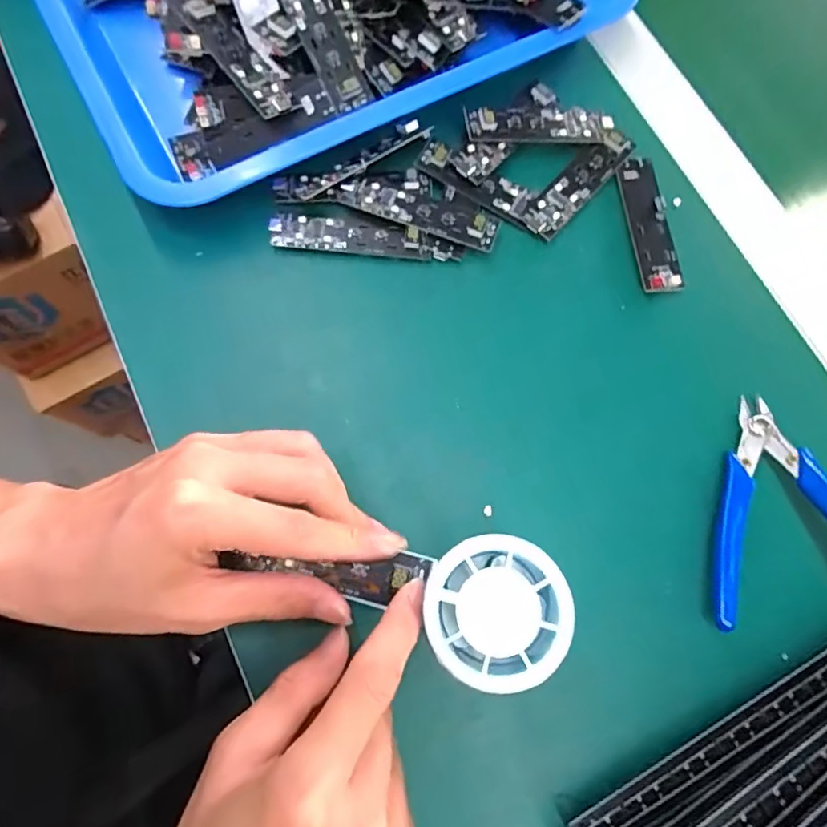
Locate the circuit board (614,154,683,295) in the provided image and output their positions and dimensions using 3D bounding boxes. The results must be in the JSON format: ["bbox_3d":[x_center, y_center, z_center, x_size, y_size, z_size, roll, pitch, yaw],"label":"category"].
[{"bbox_3d":[0.139,-0.112,0.319,0.022,0.006,0.088,-6,75,-3],"label":"circuit board"}]

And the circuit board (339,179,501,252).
[{"bbox_3d":[0.004,-0.118,0.312,0.090,0.010,0.026,20,75,4],"label":"circuit board"}]

